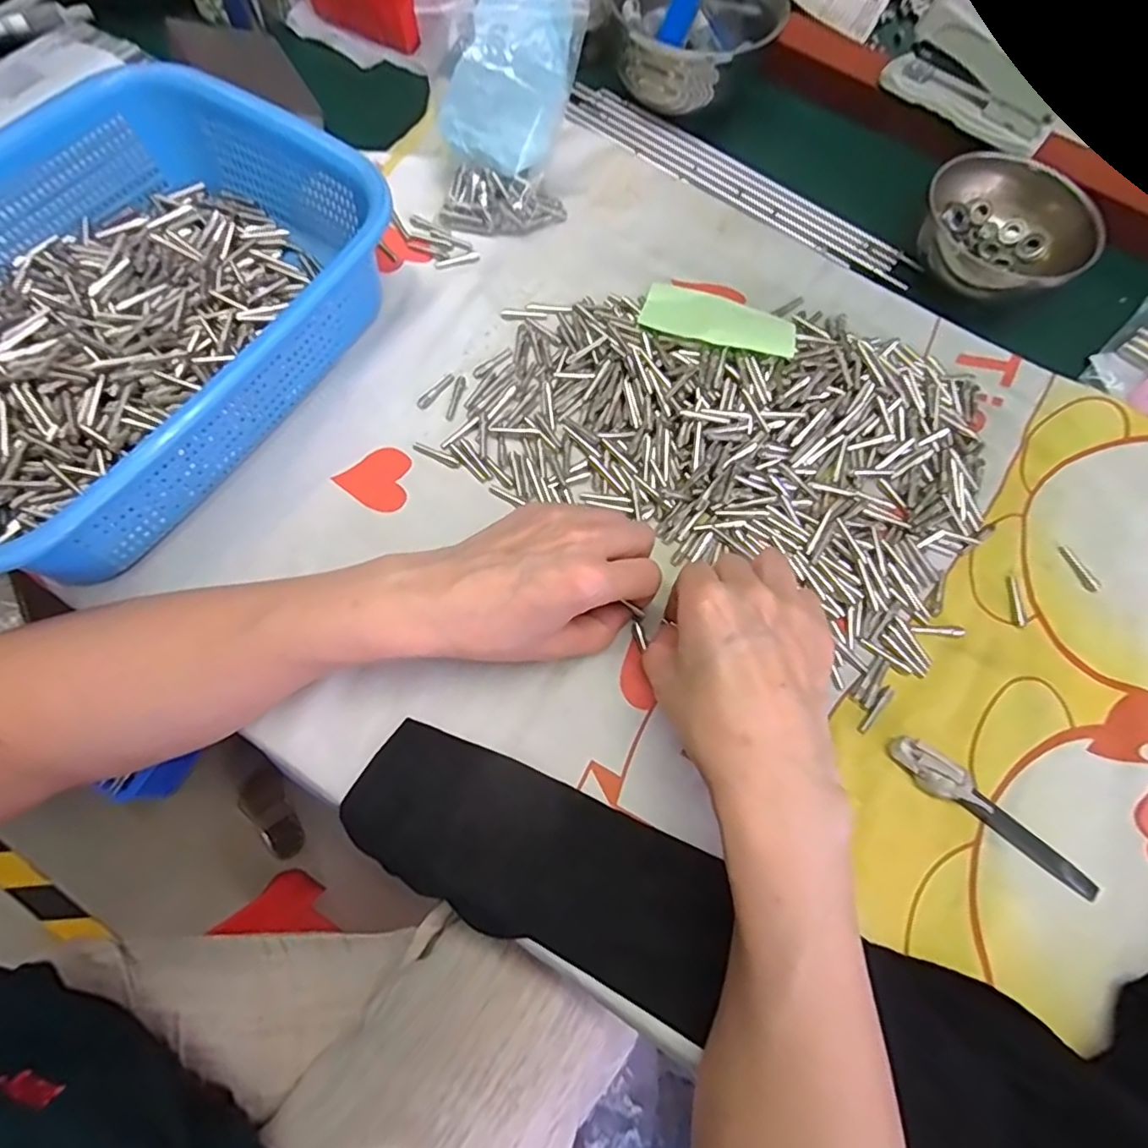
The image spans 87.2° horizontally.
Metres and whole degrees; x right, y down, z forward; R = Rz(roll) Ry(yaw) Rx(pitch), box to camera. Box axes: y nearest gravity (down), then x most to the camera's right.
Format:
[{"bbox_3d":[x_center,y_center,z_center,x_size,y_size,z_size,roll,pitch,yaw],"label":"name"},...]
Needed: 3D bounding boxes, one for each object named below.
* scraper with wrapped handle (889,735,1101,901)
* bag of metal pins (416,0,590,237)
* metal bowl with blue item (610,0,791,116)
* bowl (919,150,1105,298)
[{"bbox_3d":[0.200,0.115,0.283,0.107,0.017,0.015,36,72,10],"label":"scraper with wrapped handle"},{"bbox_3d":[-0.040,-0.284,0.371,0.087,0.115,0.068,0,70,-3],"label":"bag of metal pins"},{"bbox_3d":[0.084,-0.392,0.439,0.122,0.067,0.103,8,69,0],"label":"metal bowl with blue item"},{"bbox_3d":[0.276,-0.222,0.396,0.084,0.050,0.108,-42,77,-16],"label":"bowl"}]

